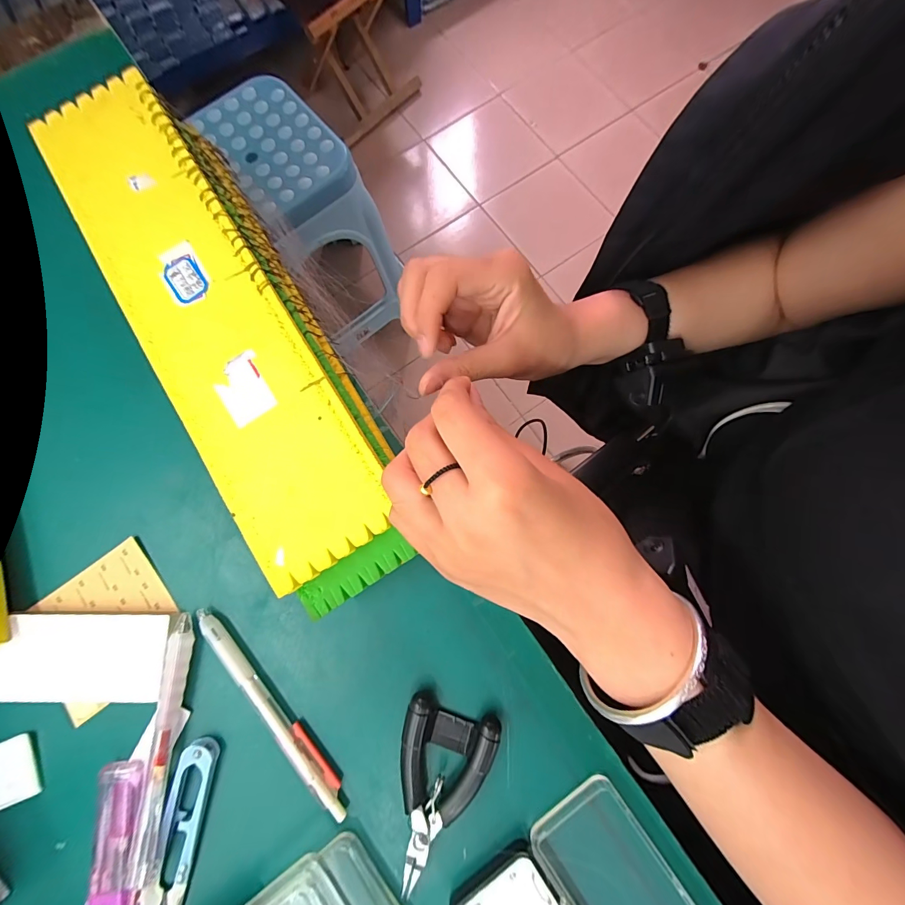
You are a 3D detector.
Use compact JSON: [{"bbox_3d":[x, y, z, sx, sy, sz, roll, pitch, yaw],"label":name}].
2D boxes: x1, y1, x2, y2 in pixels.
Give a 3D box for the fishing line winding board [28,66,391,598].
[{"bbox_3d":[-0.148,-0.089,0.227,0.078,0.010,0.336,-32,80,-6],"label":"fishing line winding board"}]

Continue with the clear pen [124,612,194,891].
[{"bbox_3d":[-0.165,0.165,0.221,0.012,0.010,0.132,2,78,0],"label":"clear pen"}]

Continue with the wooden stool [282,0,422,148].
[{"bbox_3d":[-0.295,-1.166,1.097,0.284,0.327,0.378,37,81,7],"label":"wooden stool"}]

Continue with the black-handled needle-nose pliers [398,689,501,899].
[{"bbox_3d":[-0.011,0.191,0.216,0.052,0.013,0.092,17,79,3],"label":"black-handled needle-nose pliers"}]

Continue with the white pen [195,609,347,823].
[{"bbox_3d":[-0.108,0.151,0.227,0.012,0.010,0.139,-42,81,-8],"label":"white pen"}]

